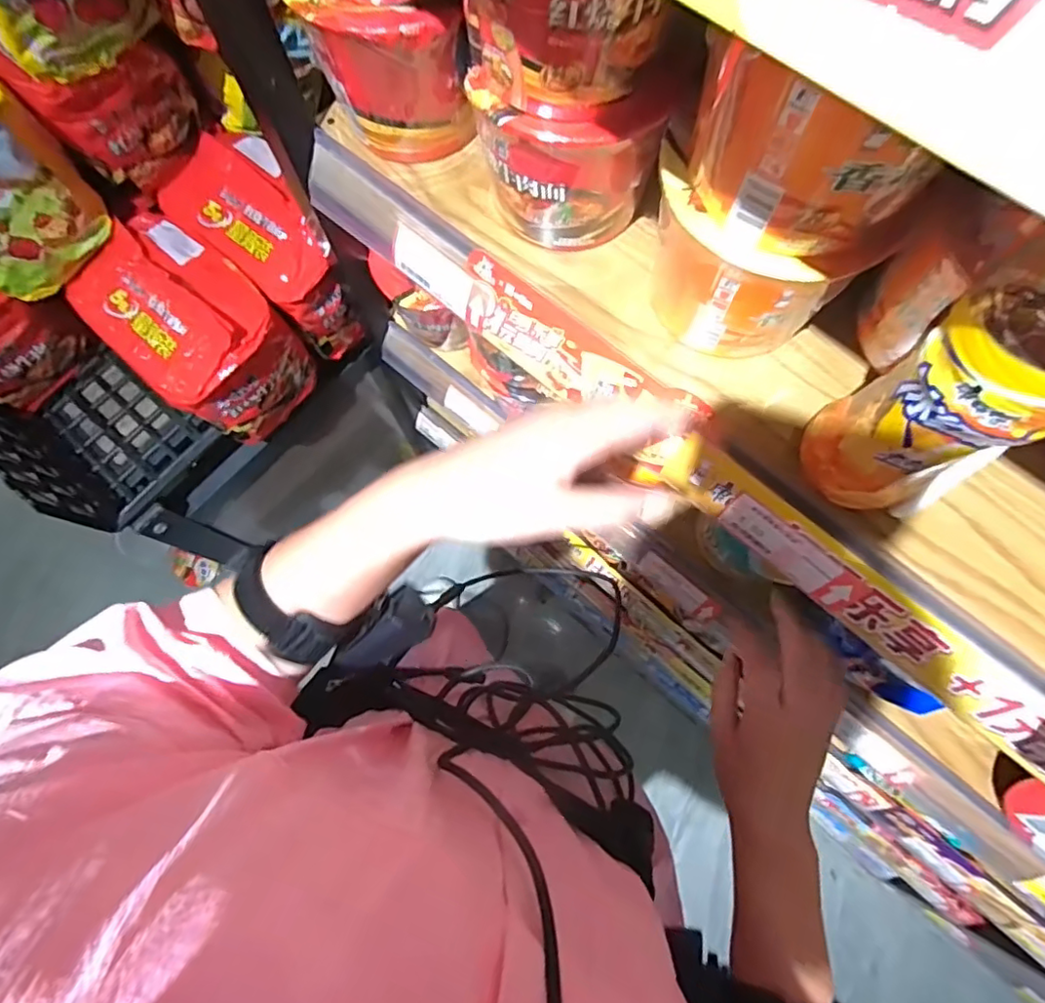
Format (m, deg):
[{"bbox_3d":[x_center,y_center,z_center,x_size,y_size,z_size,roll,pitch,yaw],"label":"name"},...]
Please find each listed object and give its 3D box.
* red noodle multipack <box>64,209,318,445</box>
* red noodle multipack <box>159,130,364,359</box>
[{"bbox_3d":[-0.338,-0.174,0.618,0.185,0.160,0.134,38,78,10],"label":"red noodle multipack"},{"bbox_3d":[-0.272,-0.266,0.646,0.112,0.159,0.185,-37,77,-10],"label":"red noodle multipack"}]

